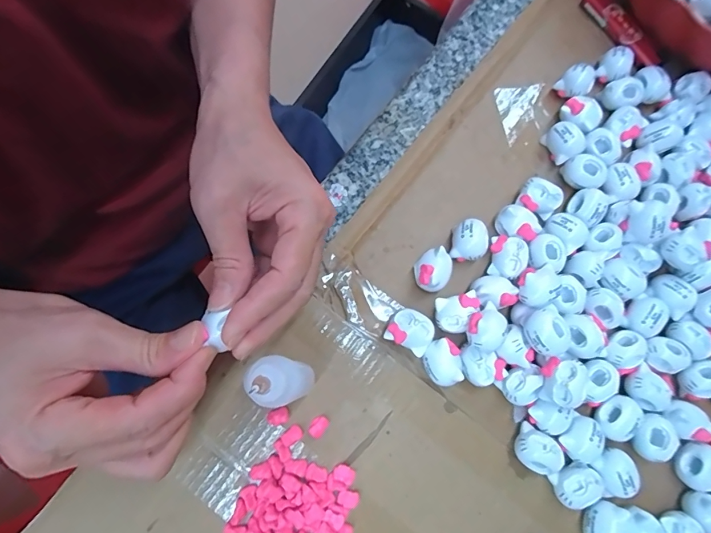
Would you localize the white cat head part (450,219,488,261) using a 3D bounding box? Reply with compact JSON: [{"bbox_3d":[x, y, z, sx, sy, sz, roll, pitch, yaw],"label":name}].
[{"bbox_3d":[0.070,-0.016,0.260,0.022,0.019,0.023,1,77,-4],"label":"white cat head part"}]

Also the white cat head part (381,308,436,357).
[{"bbox_3d":[0.032,0.038,0.247,0.025,0.016,0.022,30,76,3],"label":"white cat head part"}]

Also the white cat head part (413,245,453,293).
[{"bbox_3d":[0.047,0.002,0.255,0.022,0.020,0.023,1,77,-4],"label":"white cat head part"}]

